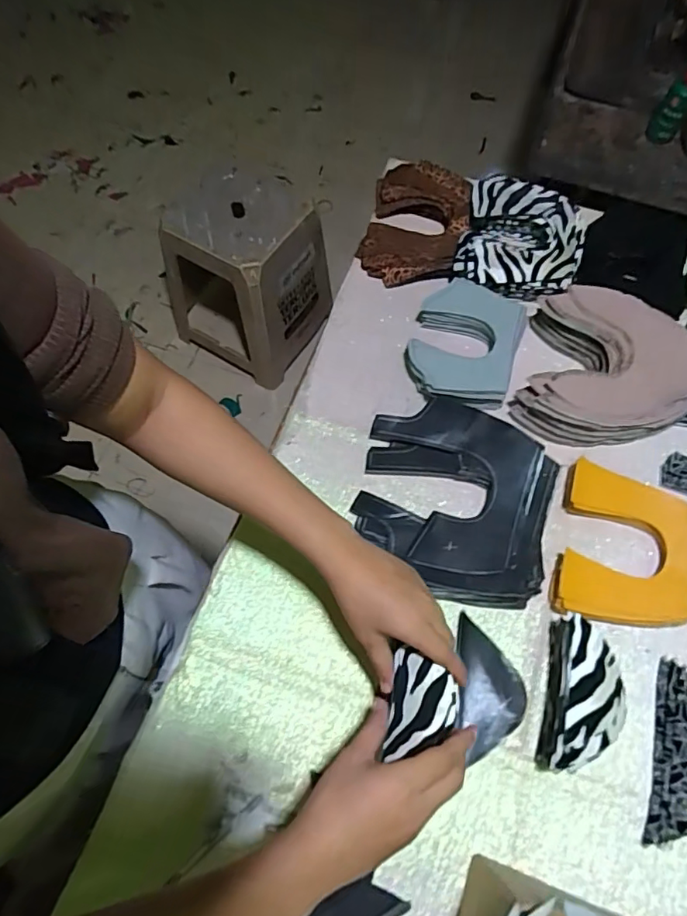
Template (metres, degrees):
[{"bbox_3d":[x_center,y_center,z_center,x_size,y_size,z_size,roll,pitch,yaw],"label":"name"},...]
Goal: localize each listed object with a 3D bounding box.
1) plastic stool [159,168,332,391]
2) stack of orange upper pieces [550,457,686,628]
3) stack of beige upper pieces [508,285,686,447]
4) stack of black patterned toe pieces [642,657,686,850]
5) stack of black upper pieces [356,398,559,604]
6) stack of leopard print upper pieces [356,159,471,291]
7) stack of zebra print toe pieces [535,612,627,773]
[{"bbox_3d":[-0.249,-0.458,1.341,0.334,0.370,0.299,28,69,10],"label":"plastic stool"},{"bbox_3d":[0.278,0.088,0.523,0.117,0.035,0.155,16,67,6],"label":"stack of orange upper pieces"},{"bbox_3d":[0.300,-0.099,0.594,0.180,0.054,0.174,19,68,7],"label":"stack of beige upper pieces"},{"bbox_3d":[0.310,0.265,0.461,0.071,0.012,0.147,18,68,6],"label":"stack of black patterned toe pieces"},{"bbox_3d":[0.113,0.040,0.545,0.190,0.039,0.196,16,67,5],"label":"stack of black upper pieces"},{"bbox_3d":[0.095,-0.309,0.698,0.130,0.052,0.180,14,67,5],"label":"stack of leopard print upper pieces"},{"bbox_3d":[0.206,0.208,0.461,0.051,0.059,0.123,14,67,5],"label":"stack of zebra print toe pieces"}]

